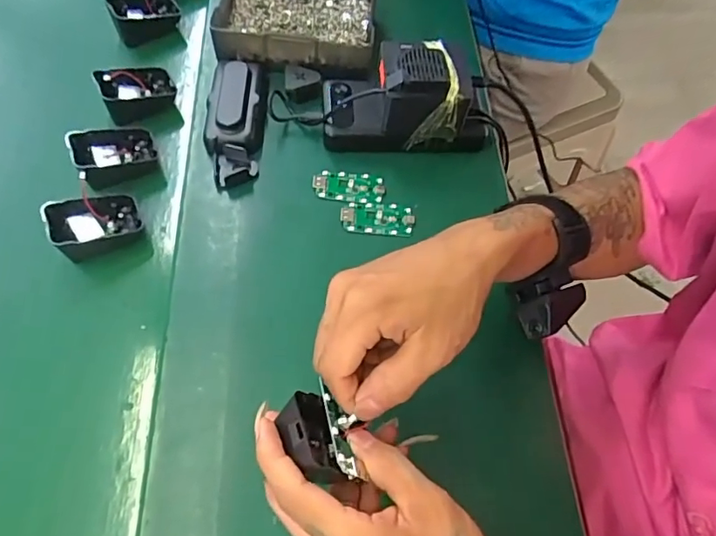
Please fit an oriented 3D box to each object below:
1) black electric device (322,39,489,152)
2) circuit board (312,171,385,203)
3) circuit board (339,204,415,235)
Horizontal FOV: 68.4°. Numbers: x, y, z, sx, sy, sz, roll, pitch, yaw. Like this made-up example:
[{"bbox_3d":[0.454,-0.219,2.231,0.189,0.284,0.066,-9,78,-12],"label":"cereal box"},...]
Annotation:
[{"bbox_3d":[0.043,-0.161,0.483,0.155,0.075,0.075,0,60,-1],"label":"black electric device"},{"bbox_3d":[-0.009,-0.075,0.480,0.064,0.005,0.031,5,60,1],"label":"circuit board"},{"bbox_3d":[0.017,-0.044,0.467,0.063,0.004,0.031,2,60,0],"label":"circuit board"}]

